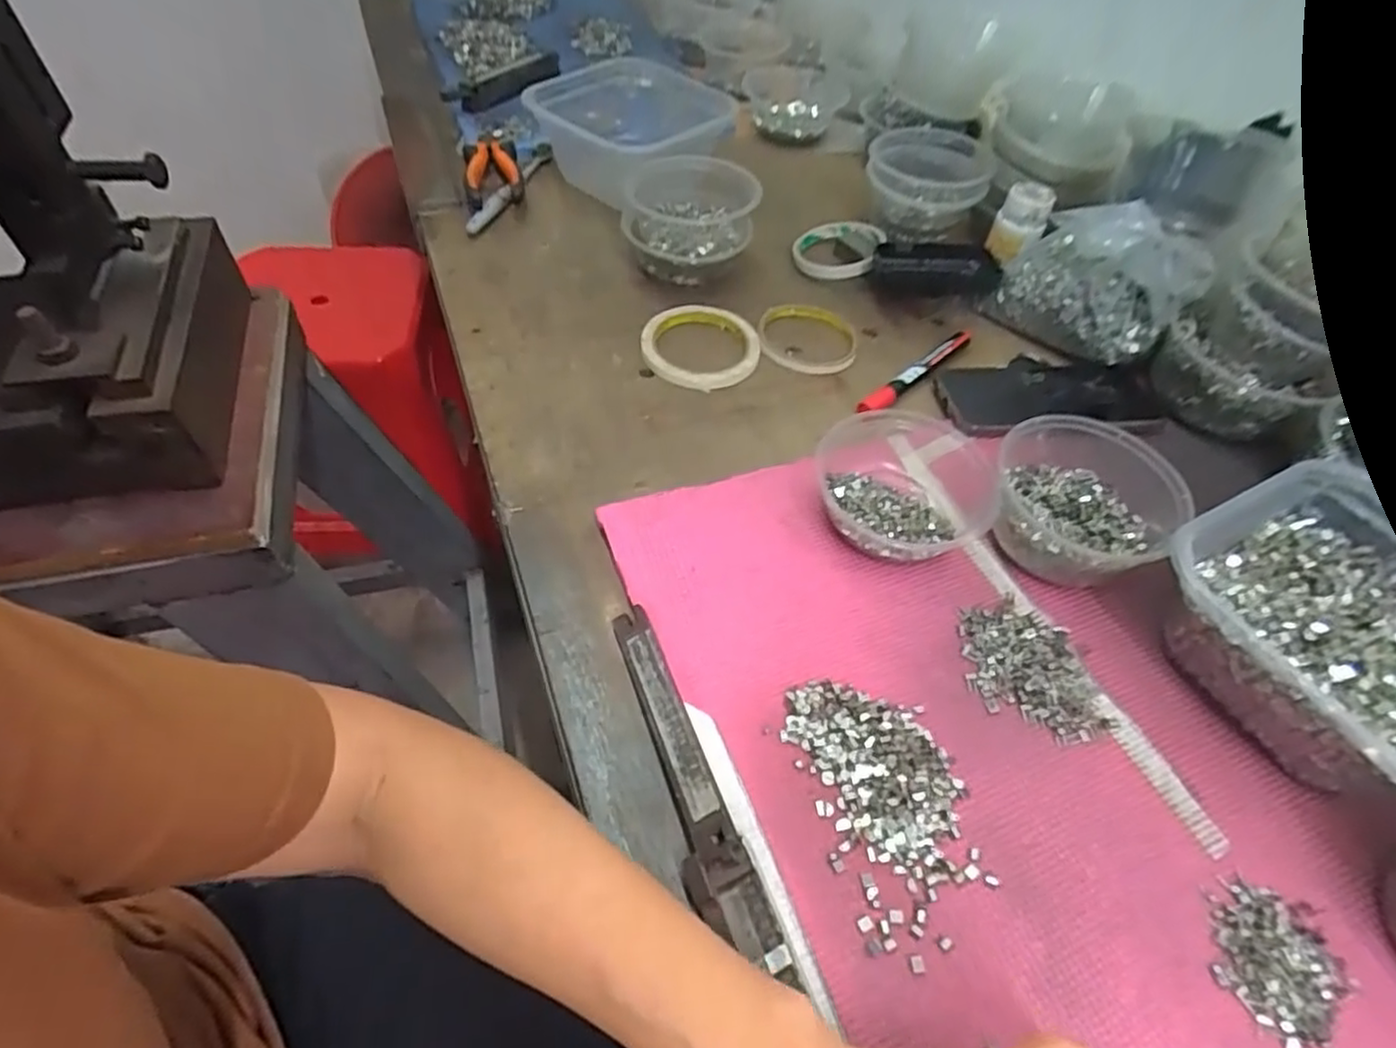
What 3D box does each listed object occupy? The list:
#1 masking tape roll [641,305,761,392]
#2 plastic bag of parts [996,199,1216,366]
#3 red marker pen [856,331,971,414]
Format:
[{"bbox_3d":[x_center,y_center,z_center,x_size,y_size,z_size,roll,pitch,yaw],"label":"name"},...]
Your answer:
[{"bbox_3d":[0.002,-0.150,0.601,0.096,0.011,0.096,1,52,-1],"label":"masking tape roll"},{"bbox_3d":[0.330,-0.202,0.590,0.063,0.107,0.140,-36,61,-26],"label":"plastic bag of parts"},{"bbox_3d":[0.180,-0.126,0.588,0.149,0.010,0.017,-38,62,-26],"label":"red marker pen"}]

